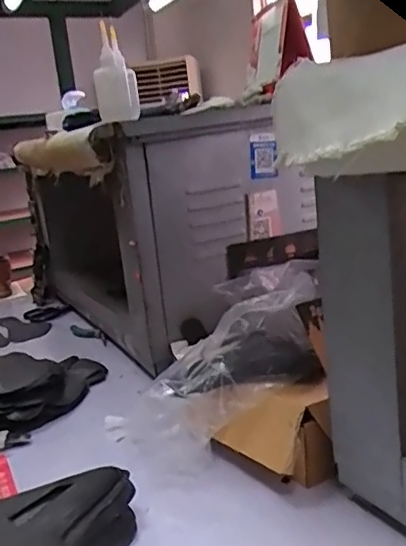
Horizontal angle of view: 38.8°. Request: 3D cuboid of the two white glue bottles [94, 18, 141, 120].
[{"bbox_3d":[-0.127,-0.285,0.838,0.059,0.127,0.061,-6,12,-5],"label":"two white glue bottles"}]

